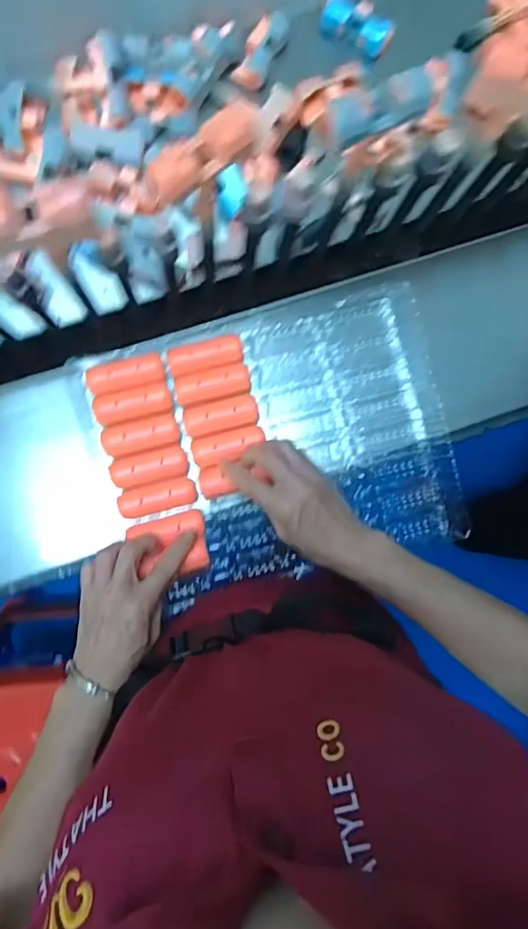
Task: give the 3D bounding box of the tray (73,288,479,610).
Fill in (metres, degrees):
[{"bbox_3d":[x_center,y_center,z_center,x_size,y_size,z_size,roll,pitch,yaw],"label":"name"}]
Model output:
[{"bbox_3d":[0.023,-0.021,0.558,0.357,0.055,0.265,-15,87,-5],"label":"tray"}]

